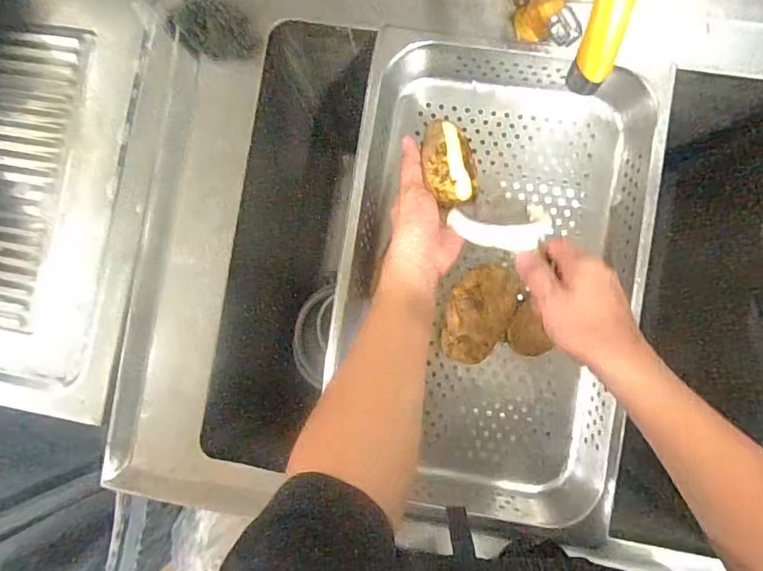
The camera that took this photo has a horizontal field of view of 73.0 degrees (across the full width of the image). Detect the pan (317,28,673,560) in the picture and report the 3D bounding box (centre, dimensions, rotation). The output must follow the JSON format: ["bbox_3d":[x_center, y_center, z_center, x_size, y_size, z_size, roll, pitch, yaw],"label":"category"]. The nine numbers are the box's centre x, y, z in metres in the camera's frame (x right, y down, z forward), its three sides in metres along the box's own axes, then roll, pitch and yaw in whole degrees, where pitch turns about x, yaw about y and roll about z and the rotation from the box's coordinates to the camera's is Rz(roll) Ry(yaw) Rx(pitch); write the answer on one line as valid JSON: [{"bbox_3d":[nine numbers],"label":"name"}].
[{"bbox_3d":[0.120,-0.012,0.585,0.321,0.083,0.510,10,88,7],"label":"pan"}]

